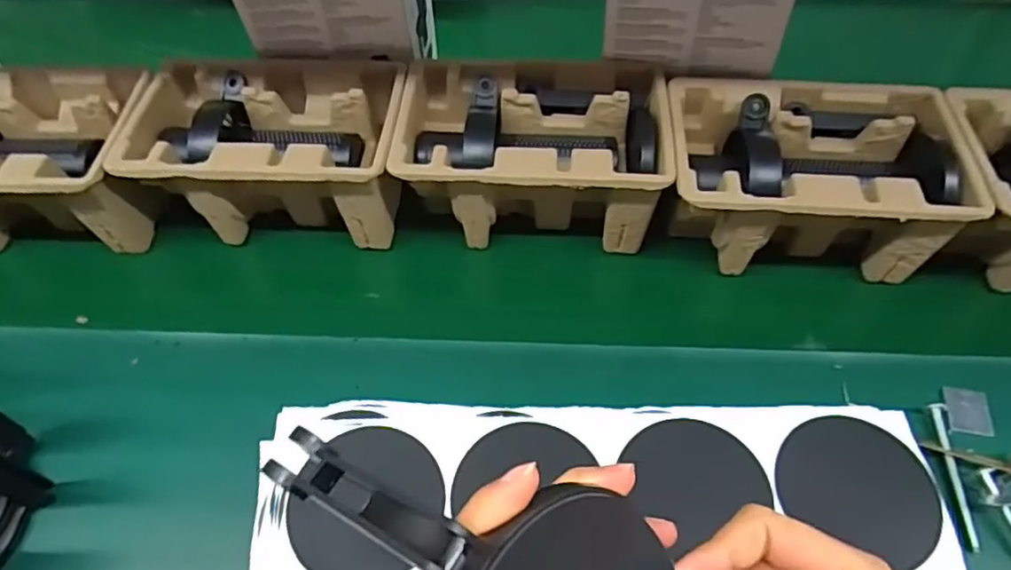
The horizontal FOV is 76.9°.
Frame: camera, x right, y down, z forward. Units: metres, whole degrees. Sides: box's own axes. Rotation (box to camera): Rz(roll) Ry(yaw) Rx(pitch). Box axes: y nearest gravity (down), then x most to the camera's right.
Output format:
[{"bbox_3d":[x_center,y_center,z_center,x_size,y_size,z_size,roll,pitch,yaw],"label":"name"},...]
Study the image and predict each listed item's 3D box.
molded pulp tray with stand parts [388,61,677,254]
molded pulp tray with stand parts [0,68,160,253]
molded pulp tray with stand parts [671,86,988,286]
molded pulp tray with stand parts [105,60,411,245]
[{"bbox_3d":[0.021,-0.114,0.566,0.226,0.099,0.142,4,56,2],"label":"molded pulp tray with stand parts"},{"bbox_3d":[-0.426,-0.112,0.579,0.225,0.099,0.148,1,56,0],"label":"molded pulp tray with stand parts"},{"bbox_3d":[0.244,-0.091,0.542,0.219,0.104,0.145,5,59,3],"label":"molded pulp tray with stand parts"},{"bbox_3d":[-0.205,-0.119,0.574,0.224,0.097,0.142,2,56,0],"label":"molded pulp tray with stand parts"}]

